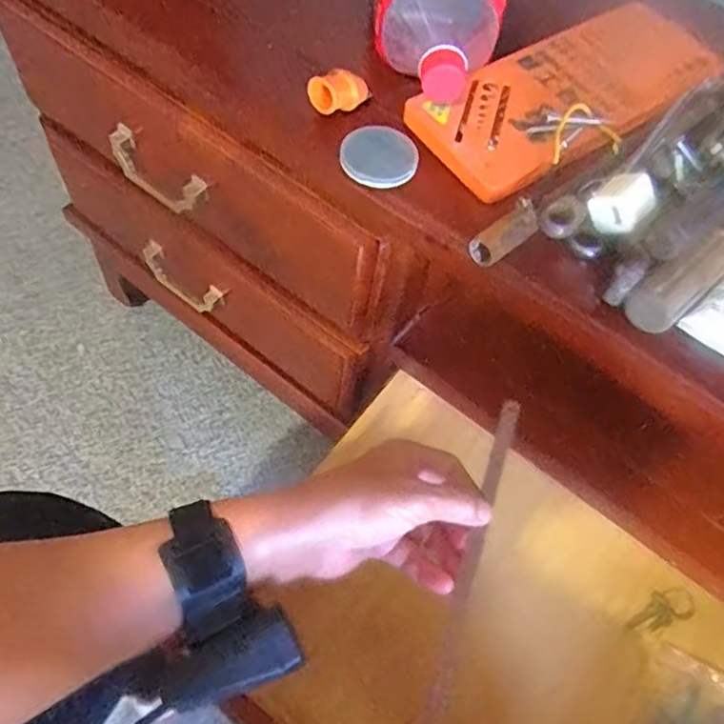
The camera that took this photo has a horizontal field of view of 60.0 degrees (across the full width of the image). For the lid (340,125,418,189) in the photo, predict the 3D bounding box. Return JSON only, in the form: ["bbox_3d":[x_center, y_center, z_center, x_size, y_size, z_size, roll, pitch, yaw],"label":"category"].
[{"bbox_3d":[0.012,-0.144,0.436,0.052,0.010,0.052,3,59,-5],"label":"lid"}]

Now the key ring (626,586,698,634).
[{"bbox_3d":[0.291,0.242,0.611,0.072,0.004,0.031,-14,62,-14],"label":"key ring"}]

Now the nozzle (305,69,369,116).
[{"bbox_3d":[-0.016,-0.194,0.447,0.043,0.019,0.025,-8,60,-11],"label":"nozzle"}]

